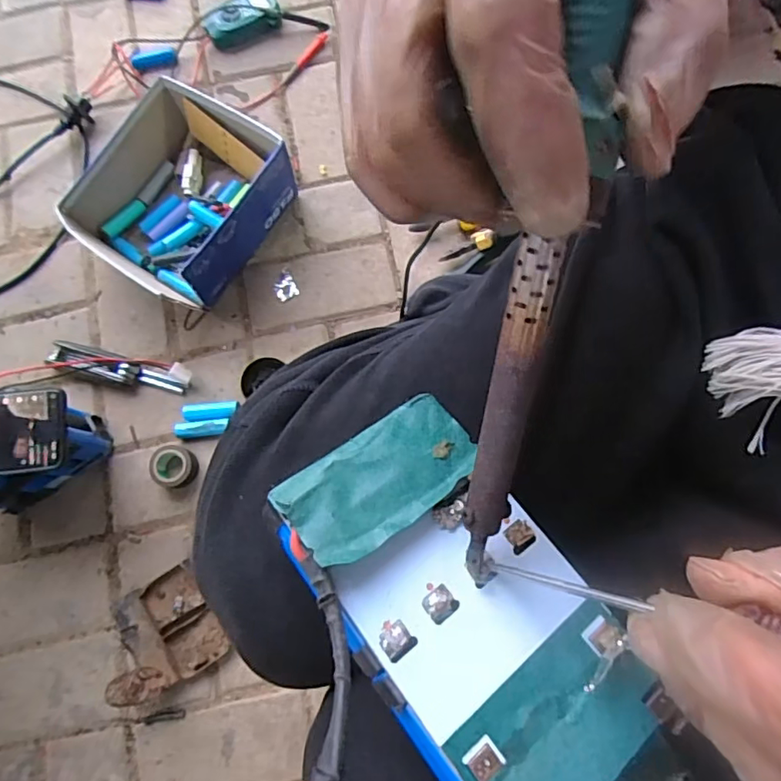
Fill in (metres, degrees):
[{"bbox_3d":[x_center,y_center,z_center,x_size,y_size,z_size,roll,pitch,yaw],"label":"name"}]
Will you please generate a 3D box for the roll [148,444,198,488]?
[{"bbox_3d":[-0.258,0.090,0.643,0.047,0.028,0.049,0,77,2],"label":"roll"}]

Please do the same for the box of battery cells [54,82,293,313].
[{"bbox_3d":[-0.260,-0.236,0.682,0.198,0.103,0.225,29,79,8],"label":"box of battery cells"}]

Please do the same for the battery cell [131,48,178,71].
[{"bbox_3d":[-0.344,-0.481,0.788,0.062,0.023,0.013,-20,77,-16],"label":"battery cell"}]

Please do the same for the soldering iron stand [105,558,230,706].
[{"bbox_3d":[-0.253,0.264,0.590,0.109,0.054,0.111,-28,77,-5],"label":"soldering iron stand"}]

